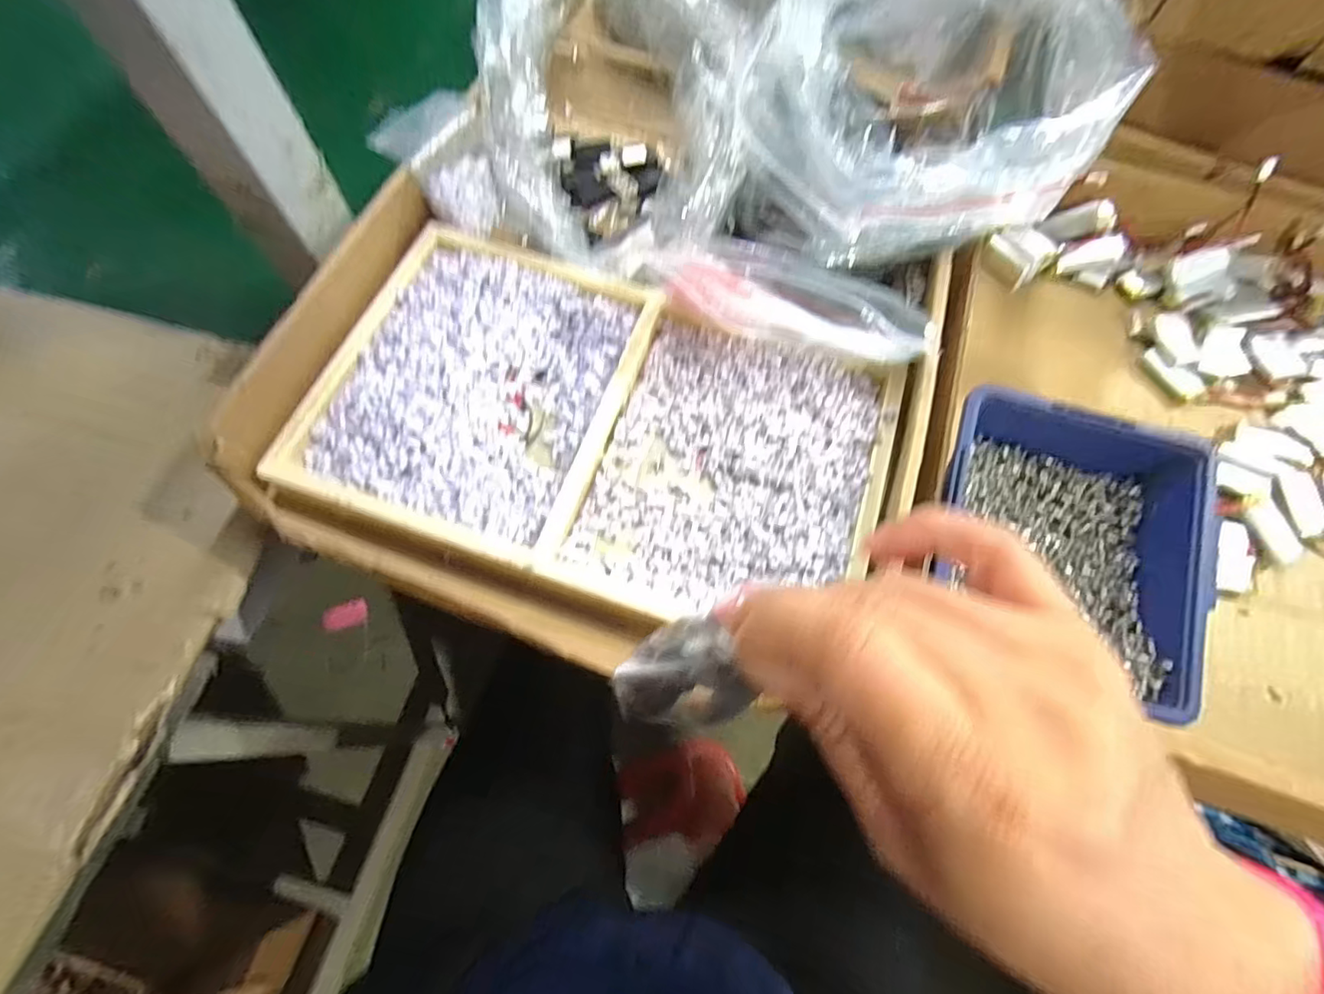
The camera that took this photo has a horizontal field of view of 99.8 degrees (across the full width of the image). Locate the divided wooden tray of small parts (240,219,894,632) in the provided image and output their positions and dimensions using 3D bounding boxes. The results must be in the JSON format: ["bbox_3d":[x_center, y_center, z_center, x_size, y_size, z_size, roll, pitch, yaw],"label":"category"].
[{"bbox_3d":[-0.033,-0.044,0.325,0.314,0.025,0.187,18,69,6],"label":"divided wooden tray of small parts"}]

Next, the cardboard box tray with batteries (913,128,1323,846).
[{"bbox_3d":[0.343,-0.034,0.320,0.330,0.068,0.393,22,69,7],"label":"cardboard box tray with batteries"}]

